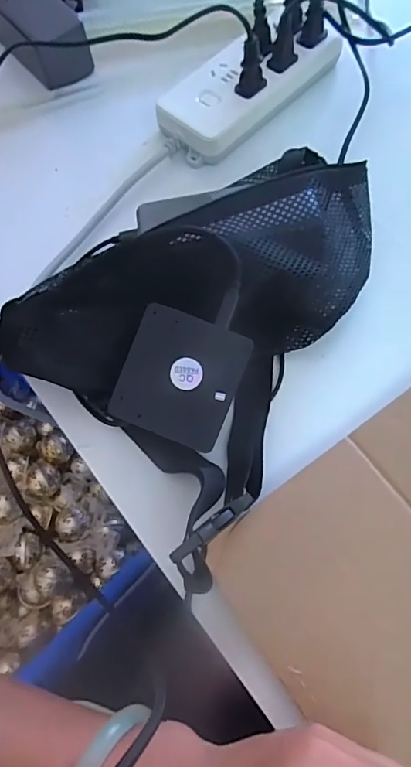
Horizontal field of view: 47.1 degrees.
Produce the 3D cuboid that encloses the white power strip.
[{"bbox_3d":[0.040,-0.279,0.447,0.090,0.036,0.177,39,76,16],"label":"white power strip"}]

